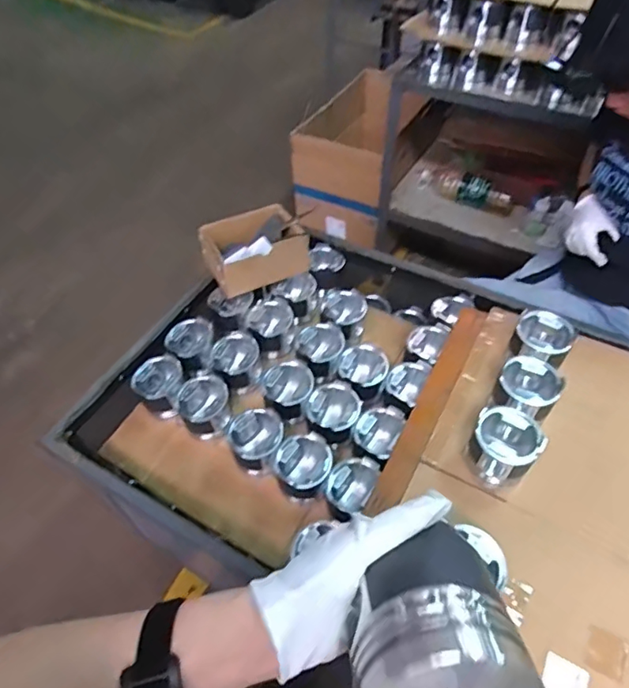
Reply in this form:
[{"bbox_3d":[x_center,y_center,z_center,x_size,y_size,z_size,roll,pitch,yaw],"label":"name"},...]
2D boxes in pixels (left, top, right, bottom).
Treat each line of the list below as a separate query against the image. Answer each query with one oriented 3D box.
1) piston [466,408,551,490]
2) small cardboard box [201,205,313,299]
[{"bbox_3d":[0.297,0.169,0.834,0.091,0.111,0.100,-1,51,1],"label":"piston"},{"bbox_3d":[-0.135,-0.213,1.161,0.204,0.111,0.158,-23,54,-16],"label":"small cardboard box"}]

